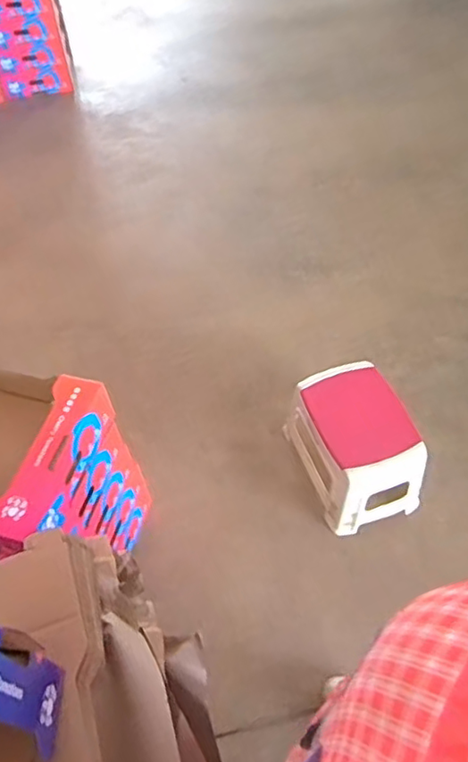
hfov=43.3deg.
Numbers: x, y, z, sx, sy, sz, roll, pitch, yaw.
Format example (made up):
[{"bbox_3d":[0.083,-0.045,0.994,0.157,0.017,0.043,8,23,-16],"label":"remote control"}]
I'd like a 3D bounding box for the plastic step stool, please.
[{"bbox_3d":[0.295,0.160,1.456,0.224,0.259,0.339,-20,55,-11],"label":"plastic step stool"}]

